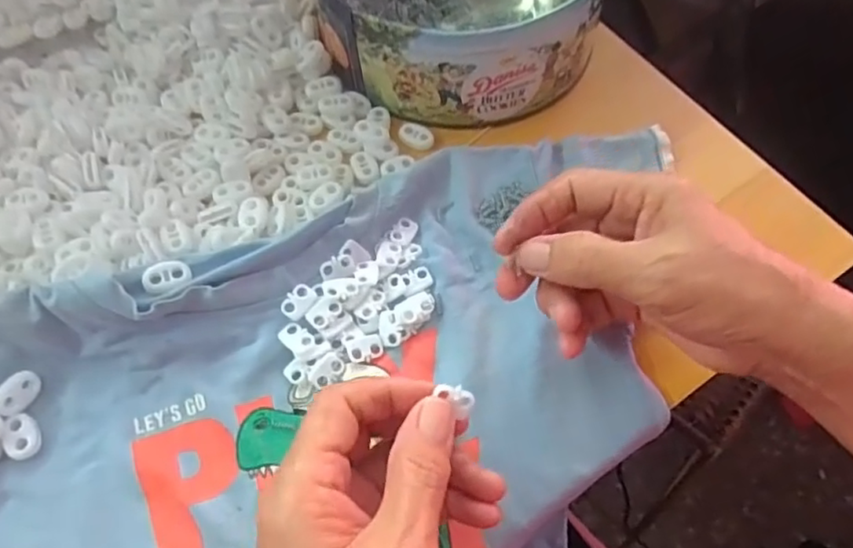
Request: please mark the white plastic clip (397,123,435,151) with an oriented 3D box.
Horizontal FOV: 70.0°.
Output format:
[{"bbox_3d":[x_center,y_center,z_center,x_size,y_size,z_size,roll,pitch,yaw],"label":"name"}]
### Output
[{"bbox_3d":[-0.006,-0.086,0.378,0.023,0.005,0.015,32,67,13],"label":"white plastic clip"}]

